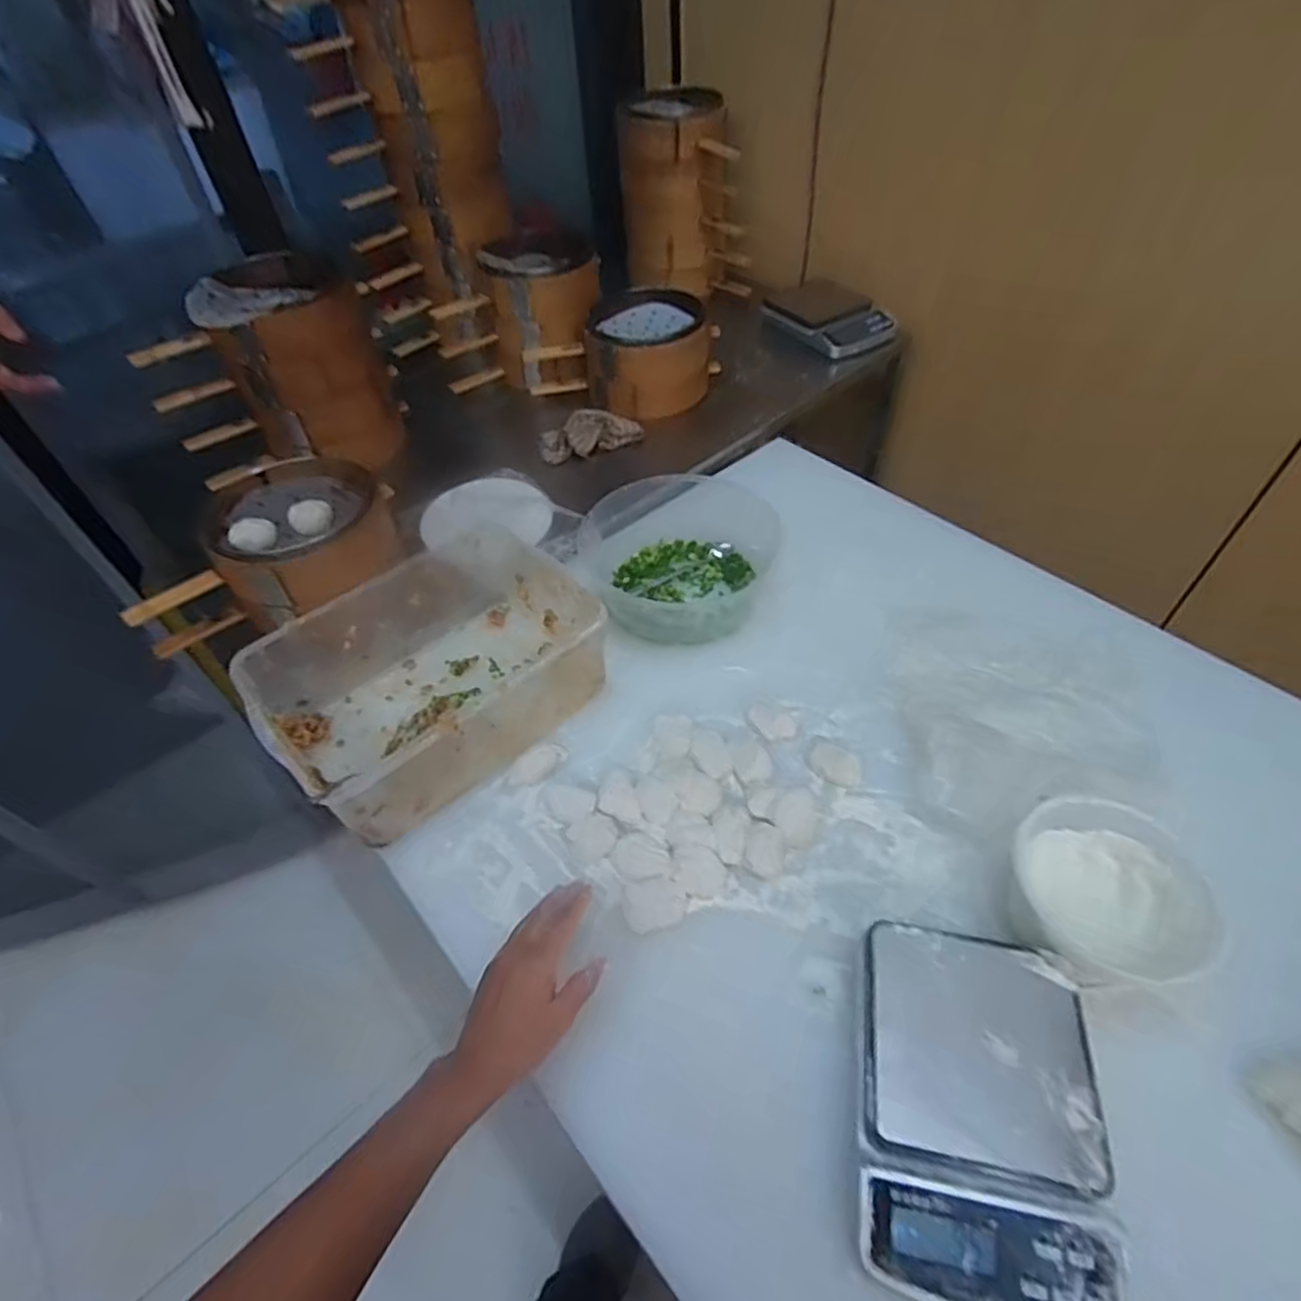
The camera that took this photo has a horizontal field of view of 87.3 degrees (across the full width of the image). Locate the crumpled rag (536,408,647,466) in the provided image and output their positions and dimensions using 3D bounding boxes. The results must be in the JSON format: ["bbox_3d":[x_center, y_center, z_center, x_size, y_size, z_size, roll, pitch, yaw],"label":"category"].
[{"bbox_3d":[-0.099,-0.339,1.061,0.160,0.033,0.077,-25,52,-16],"label":"crumpled rag"}]

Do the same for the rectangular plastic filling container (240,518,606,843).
[{"bbox_3d":[-0.219,0.019,0.701,0.320,0.104,0.220,-36,56,-24],"label":"rectangular plastic filling container"}]

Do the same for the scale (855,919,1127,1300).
[{"bbox_3d":[0.223,0.316,0.474,0.151,0.048,0.214,7,51,10],"label":"scale"}]

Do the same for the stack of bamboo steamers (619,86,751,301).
[{"bbox_3d":[0.063,-0.854,1.299,0.225,0.294,0.198,-4,49,1],"label":"stack of bamboo steamers"}]

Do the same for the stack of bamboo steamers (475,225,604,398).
[{"bbox_3d":[-0.170,-0.562,1.137,0.192,0.176,0.204,-16,50,-9],"label":"stack of bamboo steamers"}]

